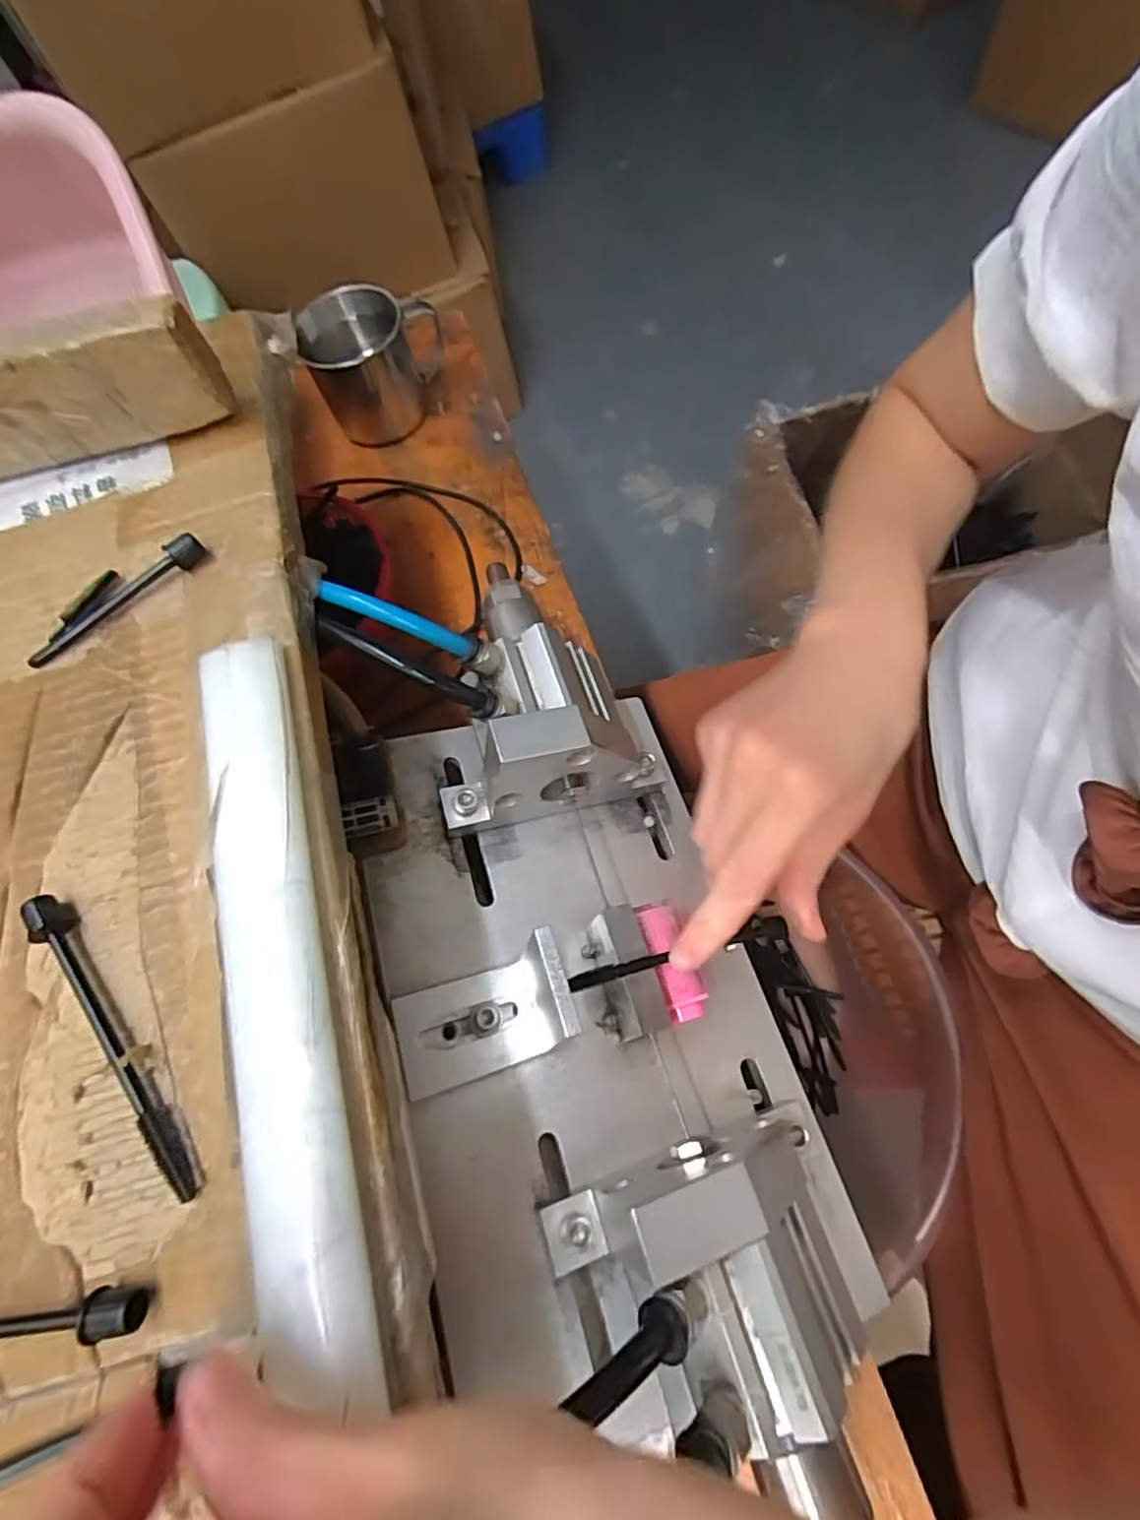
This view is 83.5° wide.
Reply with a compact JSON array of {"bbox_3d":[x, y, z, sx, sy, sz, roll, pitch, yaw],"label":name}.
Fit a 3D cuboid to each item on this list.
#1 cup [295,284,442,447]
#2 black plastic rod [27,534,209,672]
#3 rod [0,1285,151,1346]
[{"bbox_3d":[-0.135,-0.275,0.442,0.073,0.071,0.088,15,73,15],"label":"cup"},{"bbox_3d":[-0.173,-0.064,0.239,0.072,0.012,0.018,-38,68,-5],"label":"black plastic rod"},{"bbox_3d":[-0.154,0.144,0.158,0.097,0.011,0.009,-10,68,-1],"label":"rod"}]

